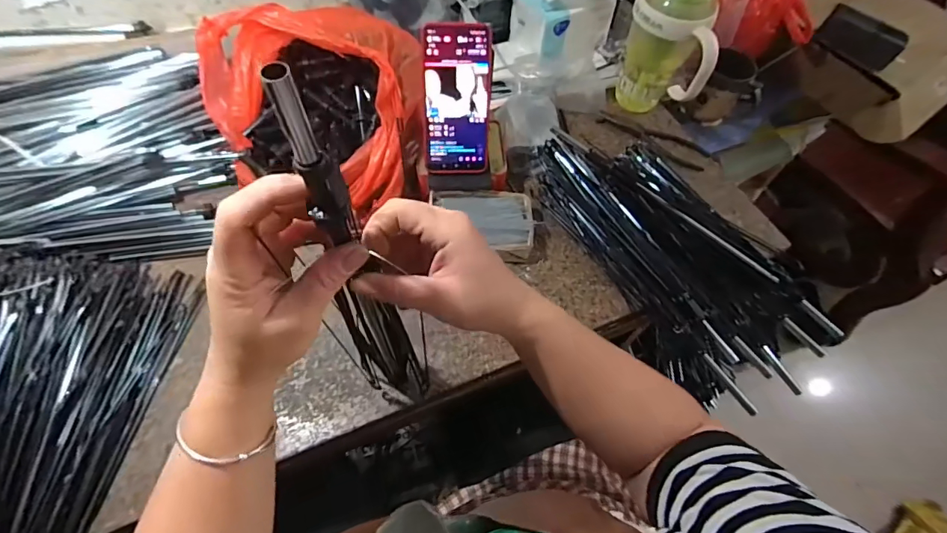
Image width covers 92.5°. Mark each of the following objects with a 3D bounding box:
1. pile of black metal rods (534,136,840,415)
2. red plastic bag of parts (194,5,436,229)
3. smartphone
[{"bbox_3d":[0.248,-0.030,0.567,0.201,0.067,0.385,-31,65,-20],"label":"pile of black metal rods"},{"bbox_3d":[-0.184,-0.200,0.570,0.258,0.136,0.269,-33,65,-21],"label":"red plastic bag of parts"},{"bbox_3d":[-0.019,-0.190,0.530,0.078,0.164,0.010,-1,28,-3],"label":"smartphone"}]

